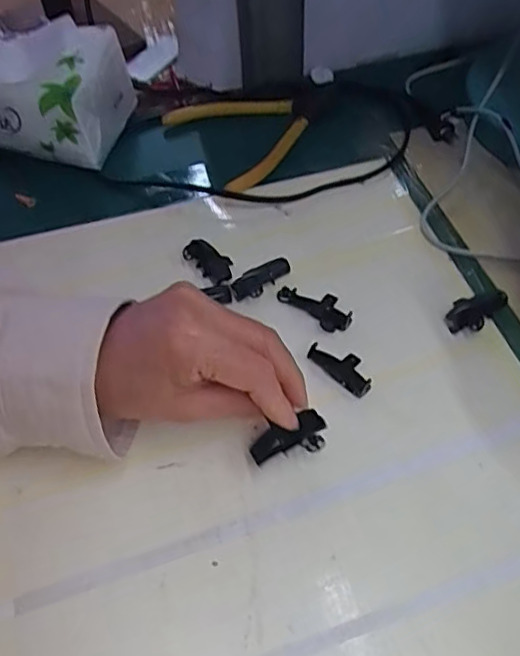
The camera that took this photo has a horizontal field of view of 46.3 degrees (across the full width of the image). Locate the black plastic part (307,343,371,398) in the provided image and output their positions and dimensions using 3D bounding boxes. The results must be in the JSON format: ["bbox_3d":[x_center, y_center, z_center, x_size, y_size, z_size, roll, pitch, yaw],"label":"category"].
[{"bbox_3d":[0.050,0.022,0.361,0.021,0.008,0.042,-38,60,-23],"label":"black plastic part"}]

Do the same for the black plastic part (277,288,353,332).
[{"bbox_3d":[0.038,-0.017,0.389,0.050,0.008,0.025,37,63,27],"label":"black plastic part"}]

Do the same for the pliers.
[{"bbox_3d":[0.003,-0.169,0.502,0.130,0.010,0.113,-28,56,-18],"label":"pliers"}]

